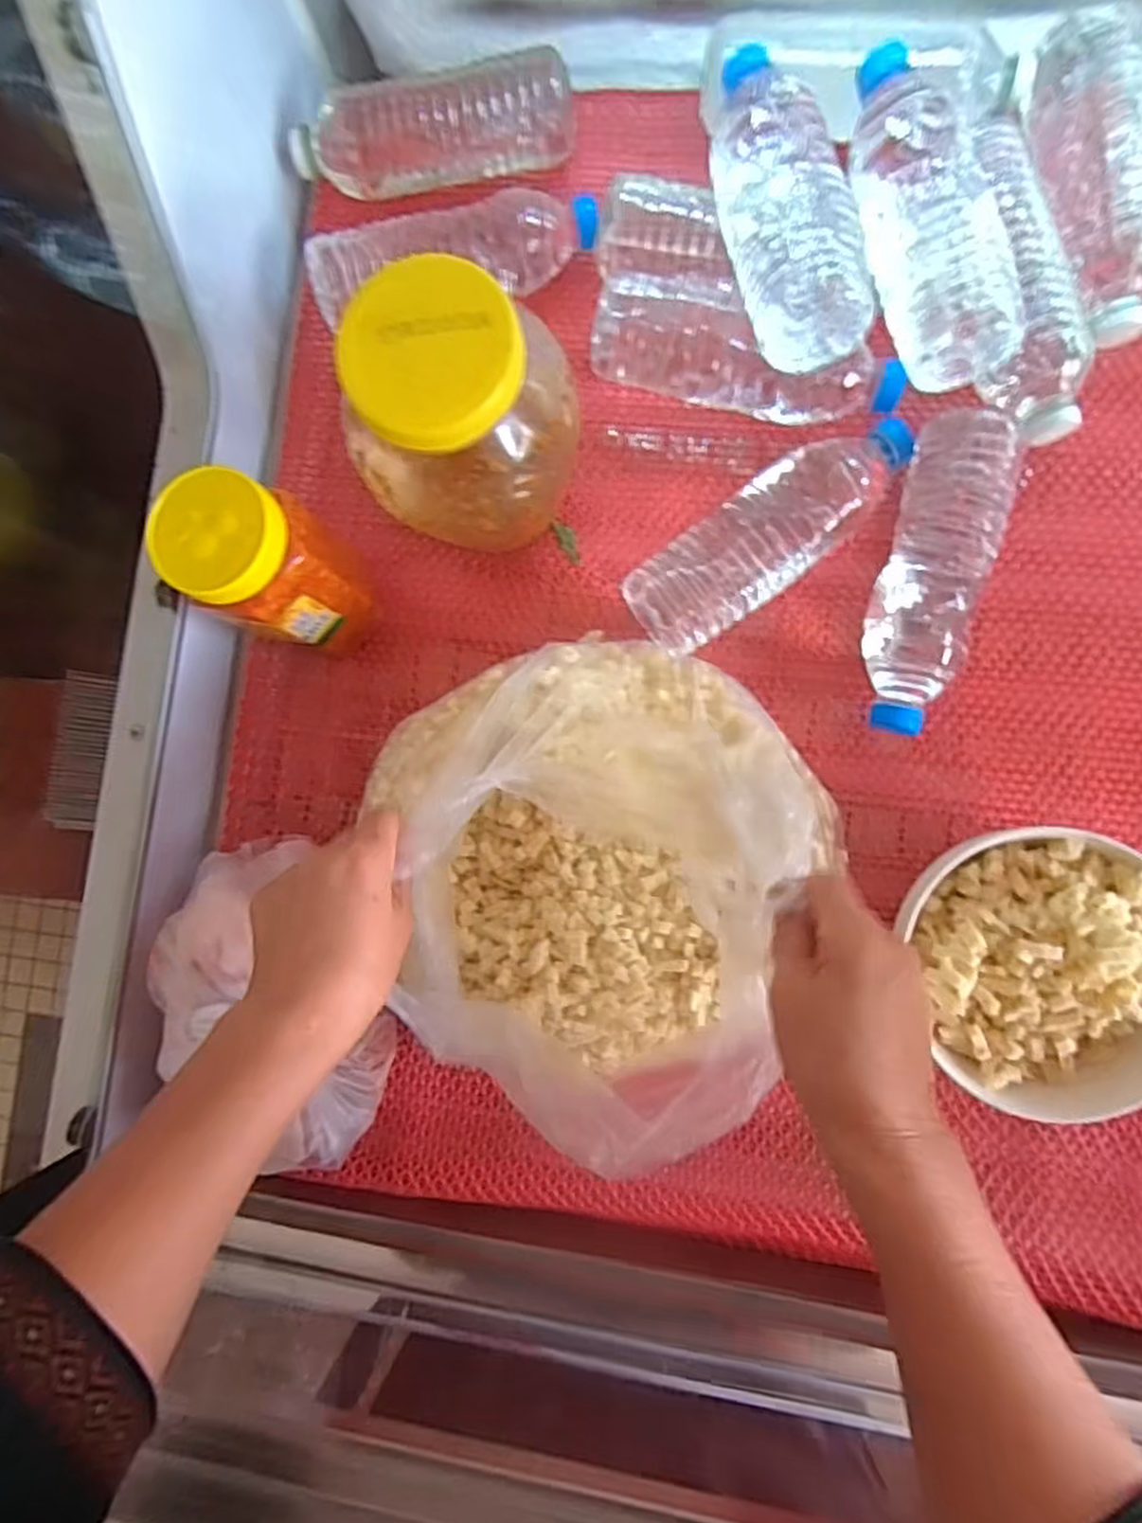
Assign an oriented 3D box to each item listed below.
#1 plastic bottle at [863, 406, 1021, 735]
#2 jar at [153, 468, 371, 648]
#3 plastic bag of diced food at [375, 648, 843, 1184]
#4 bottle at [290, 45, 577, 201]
[{"bbox_3d":[0.233,-0.117,0.481,0.067,0.055,0.200,15,88,8],"label":"plastic bottle"},{"bbox_3d":[-0.185,-0.119,0.459,0.083,0.108,0.076,-1,85,7],"label":"jar"},{"bbox_3d":[0.021,0.053,0.439,0.251,0.114,0.281,-41,82,2],"label":"plastic bag of diced food"},{"bbox_3d":[-0.099,-0.451,0.534,0.195,0.057,0.052,-1,85,7],"label":"bottle"}]

